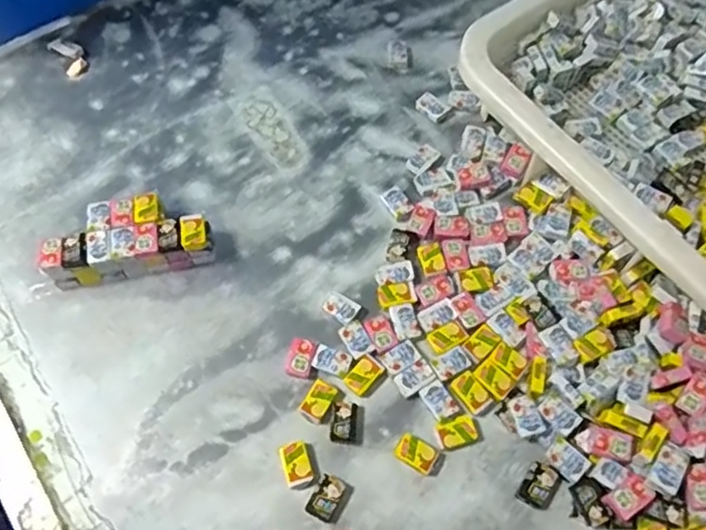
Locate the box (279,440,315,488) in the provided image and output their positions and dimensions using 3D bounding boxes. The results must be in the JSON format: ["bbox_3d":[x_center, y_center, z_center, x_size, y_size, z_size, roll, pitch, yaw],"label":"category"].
[{"bbox_3d":[-0.035,0.128,0.411,0.020,0.008,0.025,-15,64,-8],"label":"box"}]

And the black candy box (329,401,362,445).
[{"bbox_3d":[-0.004,0.105,0.424,0.021,0.007,0.026,1,63,-1],"label":"black candy box"}]

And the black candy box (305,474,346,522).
[{"bbox_3d":[-0.017,0.147,0.403,0.018,0.006,0.026,25,65,12],"label":"black candy box"}]

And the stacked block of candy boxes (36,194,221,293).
[{"bbox_3d":[-0.165,-0.020,0.475,0.115,0.031,0.053,-11,63,-6],"label":"stacked block of candy boxes"}]

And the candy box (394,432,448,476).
[{"bbox_3d":[0.044,0.124,0.416,0.031,0.009,0.018,26,65,12],"label":"candy box"}]

